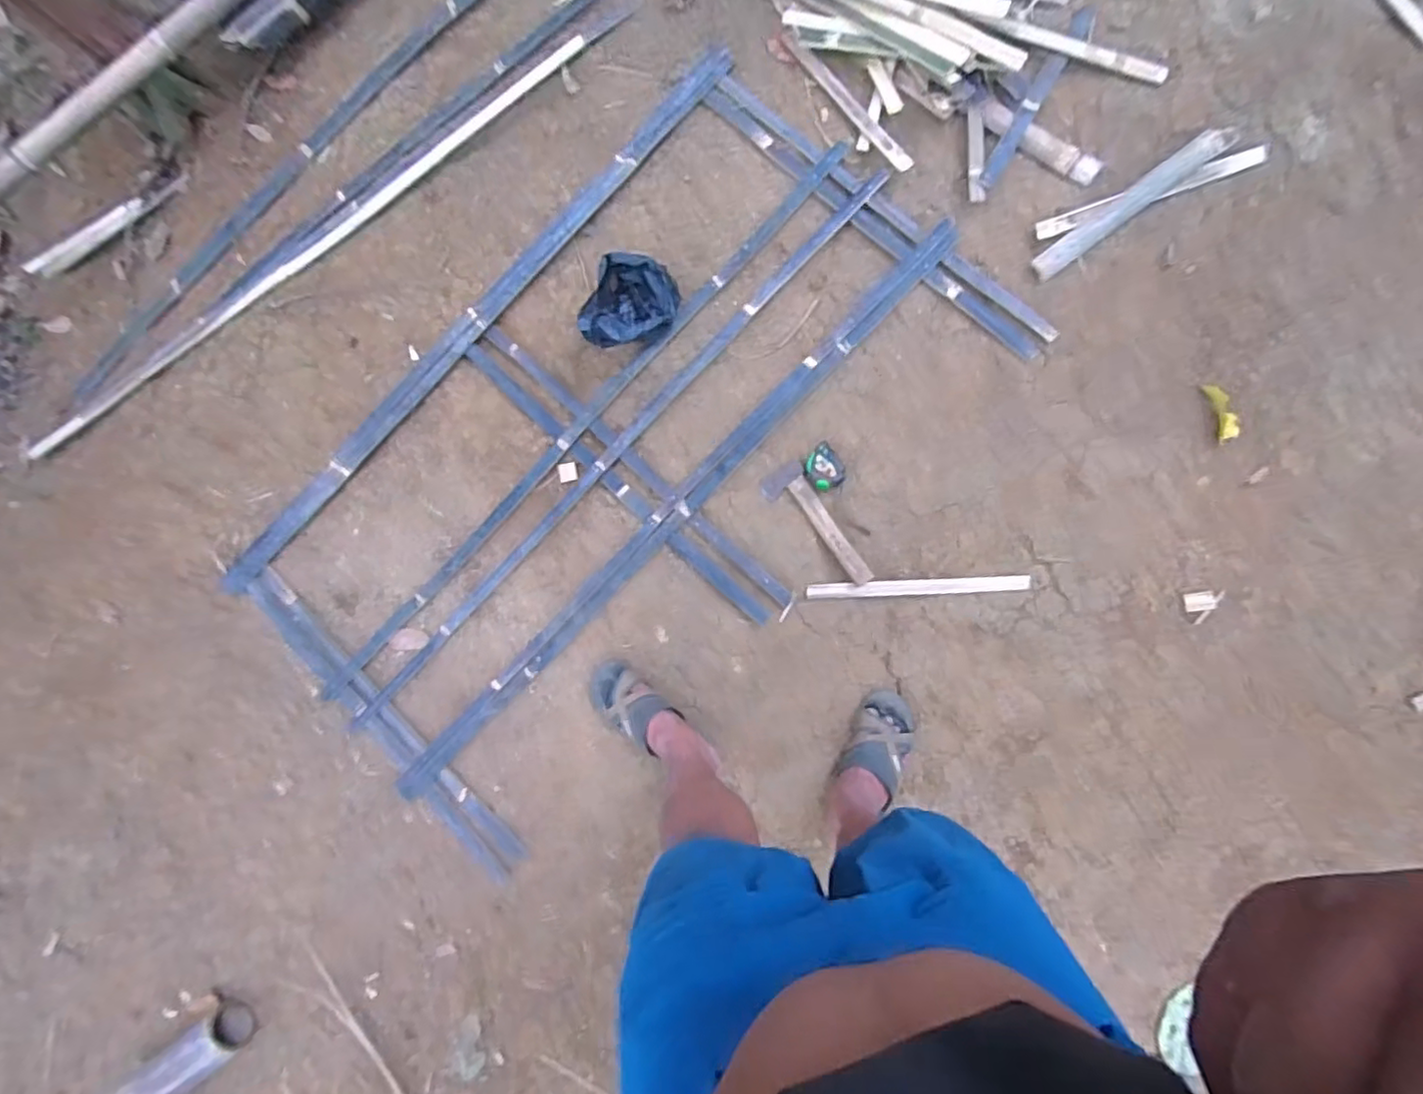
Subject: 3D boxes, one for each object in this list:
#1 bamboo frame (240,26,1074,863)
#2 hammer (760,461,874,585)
[{"bbox_3d":[-0.220,-0.179,1.249,1.531,0.036,0.888,-44,82,3],"label":"bamboo frame"},{"bbox_3d":[0.197,-0.037,1.175,0.086,0.025,0.266,-33,83,5],"label":"hammer"}]

